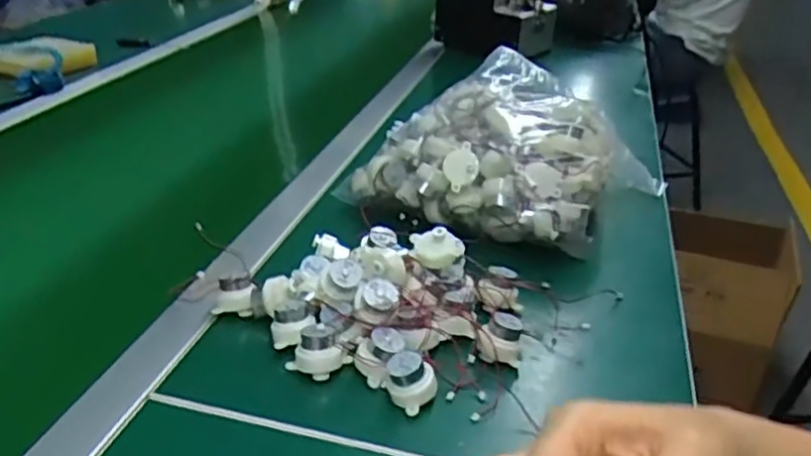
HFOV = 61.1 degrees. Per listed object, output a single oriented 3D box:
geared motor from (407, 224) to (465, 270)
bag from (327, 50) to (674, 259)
[{"bbox_3d":[0.024,0.015,0.529,0.037,0.017,0.032,-11,66,6],"label":"geared motor"},{"bbox_3d":[0.107,-0.078,0.688,0.220,0.125,0.265,23,36,32],"label":"bag"}]

